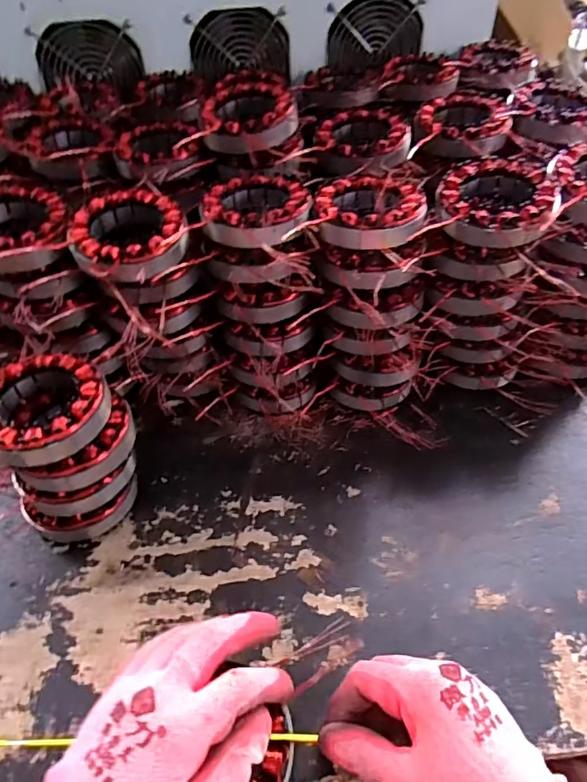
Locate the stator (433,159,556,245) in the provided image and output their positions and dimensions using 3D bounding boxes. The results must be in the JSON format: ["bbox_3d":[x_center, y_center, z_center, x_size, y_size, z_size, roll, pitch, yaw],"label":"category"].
[{"bbox_3d":[0.157,-0.148,0.404,0.084,0.028,0.084,17,52,15],"label":"stator"}]

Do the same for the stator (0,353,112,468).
[{"bbox_3d":[-0.175,0.014,0.364,0.088,0.036,0.085,-1,50,1],"label":"stator"}]

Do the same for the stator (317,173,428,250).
[{"bbox_3d":[0.061,-0.143,0.412,0.083,0.031,0.093,32,58,25],"label":"stator"}]

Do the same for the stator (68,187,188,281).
[{"bbox_3d":[-0.130,-0.118,0.400,0.083,0.031,0.091,-1,50,1],"label":"stator"}]

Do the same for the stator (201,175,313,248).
[{"bbox_3d":[-0.030,-0.146,0.415,0.084,0.026,0.083,-1,50,1],"label":"stator"}]

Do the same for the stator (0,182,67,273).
[{"bbox_3d":[-0.216,-0.121,0.403,0.092,0.039,0.087,28,56,22],"label":"stator"}]

